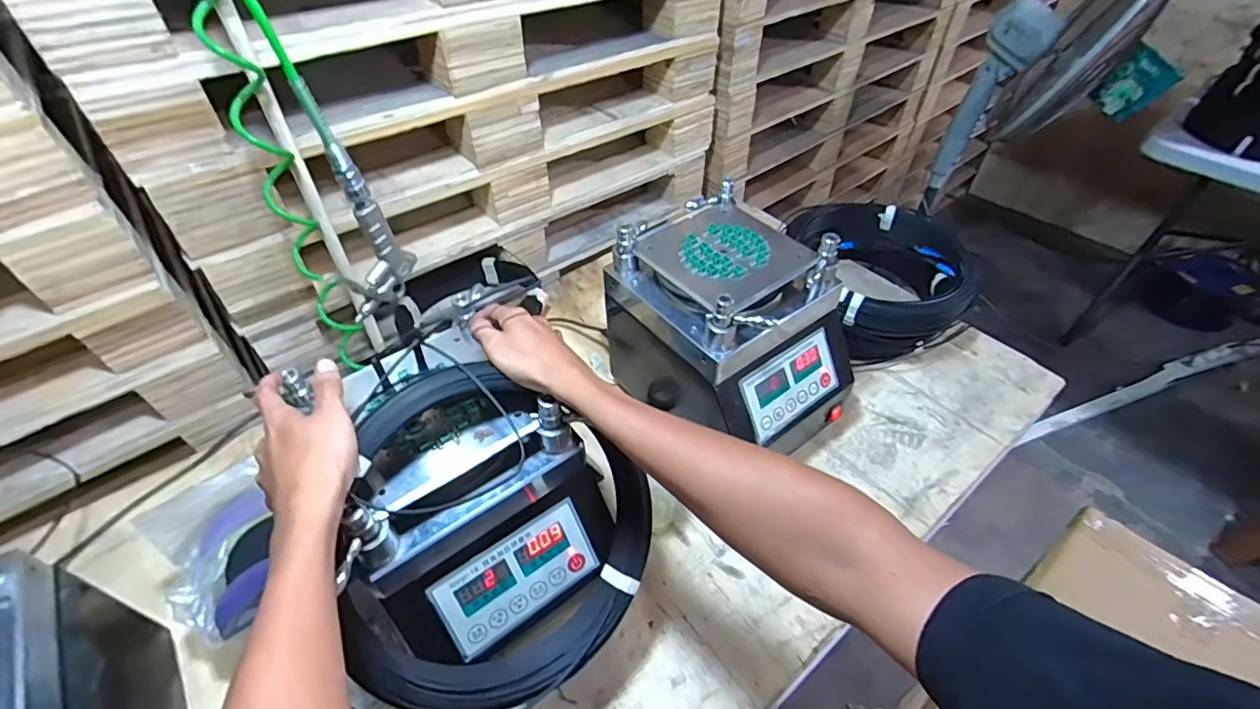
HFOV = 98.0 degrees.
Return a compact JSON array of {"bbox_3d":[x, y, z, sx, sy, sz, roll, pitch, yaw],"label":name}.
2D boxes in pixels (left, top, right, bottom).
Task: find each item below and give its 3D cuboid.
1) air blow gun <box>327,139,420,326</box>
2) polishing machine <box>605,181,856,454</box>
[{"bbox_3d":[-0.276,-0.122,0.560,0.029,0.169,0.085,17,50,16],"label":"air blow gun"},{"bbox_3d":[0.136,-0.030,0.743,0.215,0.251,0.282,-31,54,-25],"label":"polishing machine"}]

